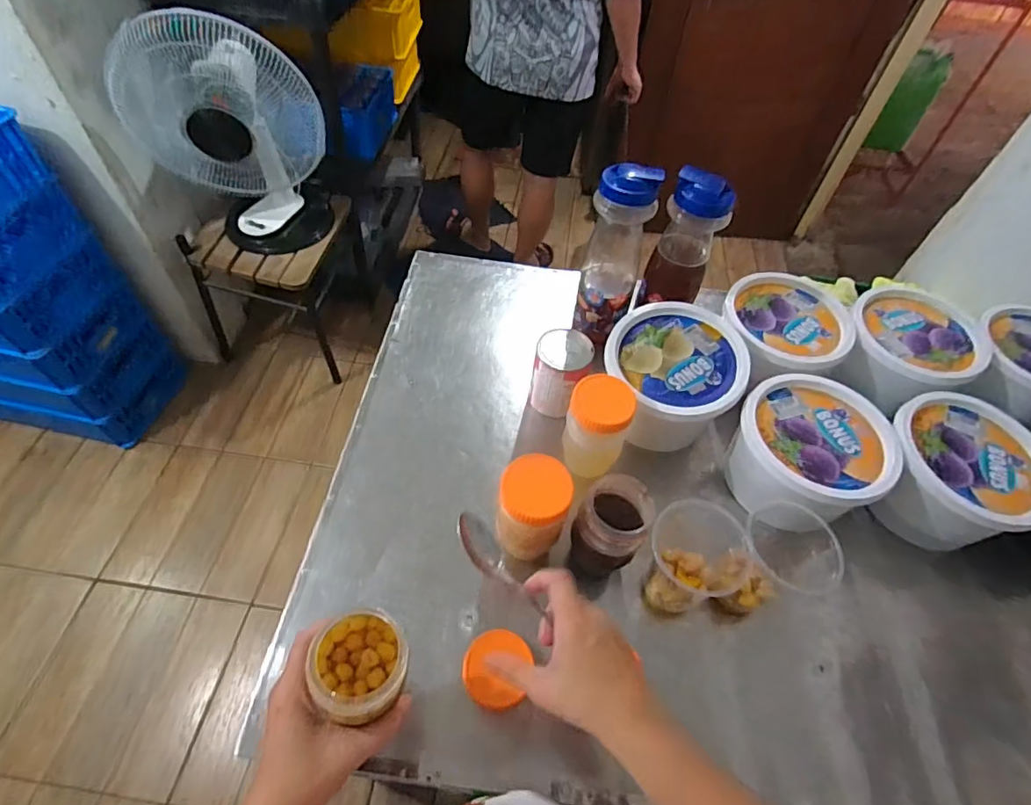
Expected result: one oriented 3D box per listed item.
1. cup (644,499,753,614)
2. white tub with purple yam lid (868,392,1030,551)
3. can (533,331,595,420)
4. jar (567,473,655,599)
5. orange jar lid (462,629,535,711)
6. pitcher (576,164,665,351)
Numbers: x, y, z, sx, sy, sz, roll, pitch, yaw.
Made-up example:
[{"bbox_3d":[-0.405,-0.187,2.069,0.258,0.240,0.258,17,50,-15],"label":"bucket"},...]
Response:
[{"bbox_3d":[0.178,0.163,0.551,0.095,0.133,0.091,2,54,-3],"label":"cup"},{"bbox_3d":[0.529,0.085,0.649,0.165,0.102,0.166,2,54,-3],"label":"white tub with purple yam lid"},{"bbox_3d":[0.060,-0.038,0.706,0.071,0.088,0.083,8,54,1],"label":"can"},{"bbox_3d":[0.095,0.144,0.578,0.071,0.132,0.091,20,55,10],"label":"jar"},{"bbox_3d":[-0.020,0.265,0.536,0.064,0.016,0.069,2,54,-3],"label":"orange jar lid"},{"bbox_3d":[0.140,-0.201,0.736,0.083,0.236,0.094,24,56,13],"label":"pitcher"}]

